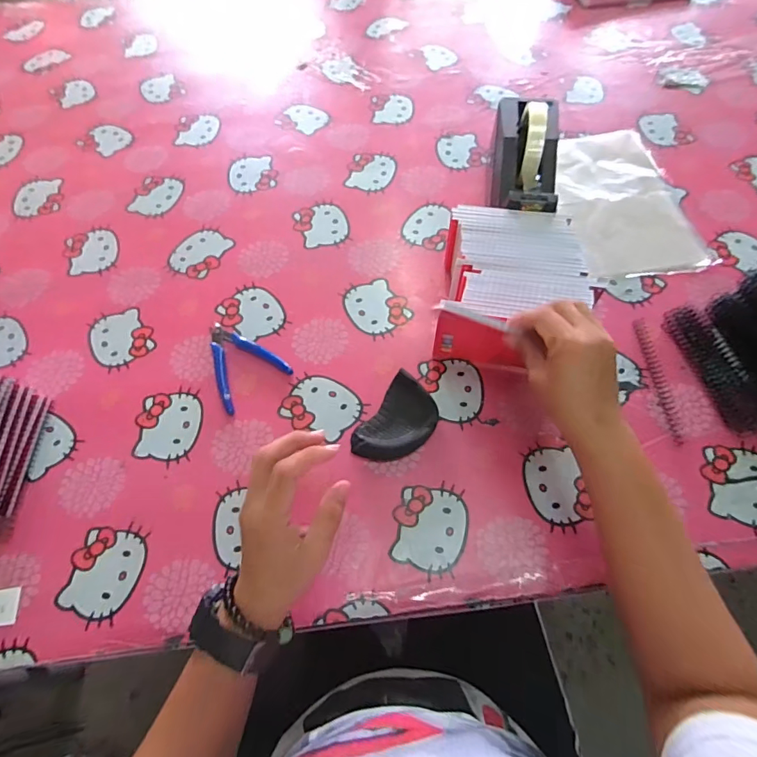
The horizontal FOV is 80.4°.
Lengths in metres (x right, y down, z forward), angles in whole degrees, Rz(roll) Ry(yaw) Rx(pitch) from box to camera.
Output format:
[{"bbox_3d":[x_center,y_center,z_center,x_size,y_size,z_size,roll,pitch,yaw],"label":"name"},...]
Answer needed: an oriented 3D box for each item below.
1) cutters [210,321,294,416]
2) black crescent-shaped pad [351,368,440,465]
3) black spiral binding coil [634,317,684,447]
[{"bbox_3d":[-0.166,-0.023,0.528,0.084,0.008,0.110,-36,68,-14],"label":"cutters"},{"bbox_3d":[0.022,0.051,0.479,0.065,0.025,0.099,33,70,16],"label":"black crescent-shaped pad"},{"bbox_3d":[0.317,-0.001,0.506,0.015,0.010,0.154,-3,64,1],"label":"black spiral binding coil"}]

